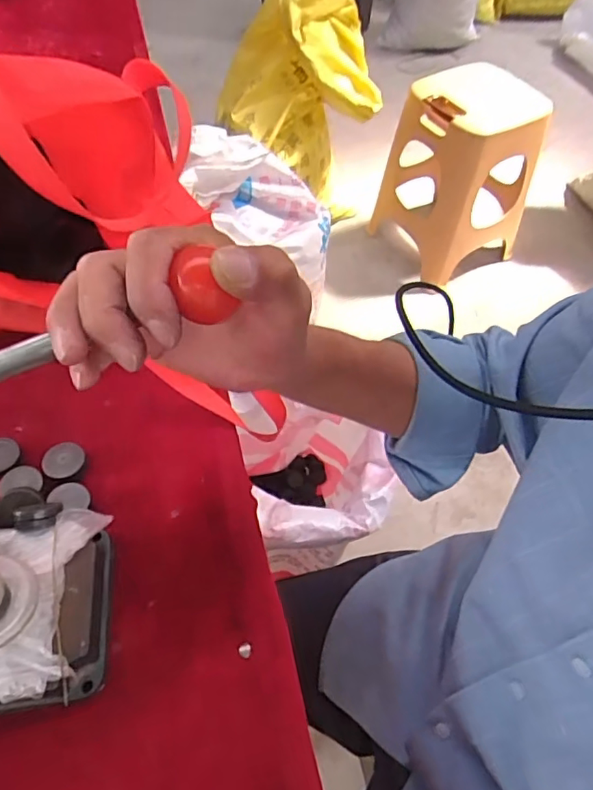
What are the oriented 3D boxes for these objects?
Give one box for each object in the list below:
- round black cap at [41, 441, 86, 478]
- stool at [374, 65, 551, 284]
[{"bbox_3d":[-0.192,0.054,0.441,0.029,0.009,0.032,10,55,3],"label":"round black cap"},{"bbox_3d":[0.453,-0.633,1.493,0.320,0.474,0.334,-23,60,-17],"label":"stool"}]

